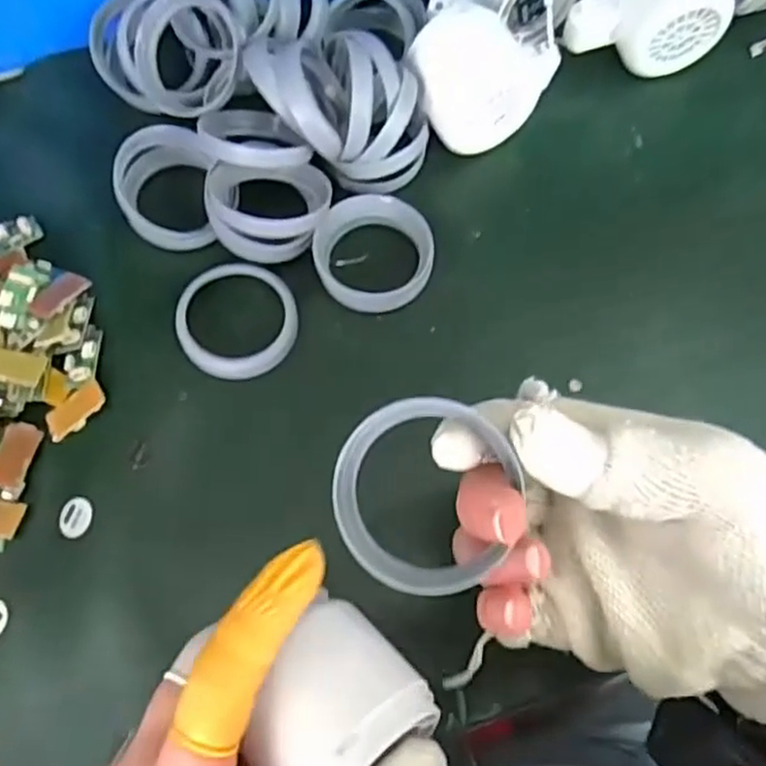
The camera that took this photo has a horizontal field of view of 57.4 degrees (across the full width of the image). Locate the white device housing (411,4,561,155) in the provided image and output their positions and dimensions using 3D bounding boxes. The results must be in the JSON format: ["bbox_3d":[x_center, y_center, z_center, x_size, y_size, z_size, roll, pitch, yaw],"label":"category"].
[{"bbox_3d":[0.052,-0.160,0.378,0.078,0.050,0.068,10,70,3],"label":"white device housing"}]

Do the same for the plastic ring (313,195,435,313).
[{"bbox_3d":[-0.004,-0.066,0.359,0.059,0.023,0.056,0,70,0],"label":"plastic ring"}]

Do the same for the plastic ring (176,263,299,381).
[{"bbox_3d":[-0.074,-0.032,0.347,0.059,0.008,0.060,0,70,0],"label":"plastic ring"}]

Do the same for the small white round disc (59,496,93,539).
[{"bbox_3d":[-0.137,0.060,0.313,0.014,0.004,0.018,6,75,0],"label":"small white round disc"}]

